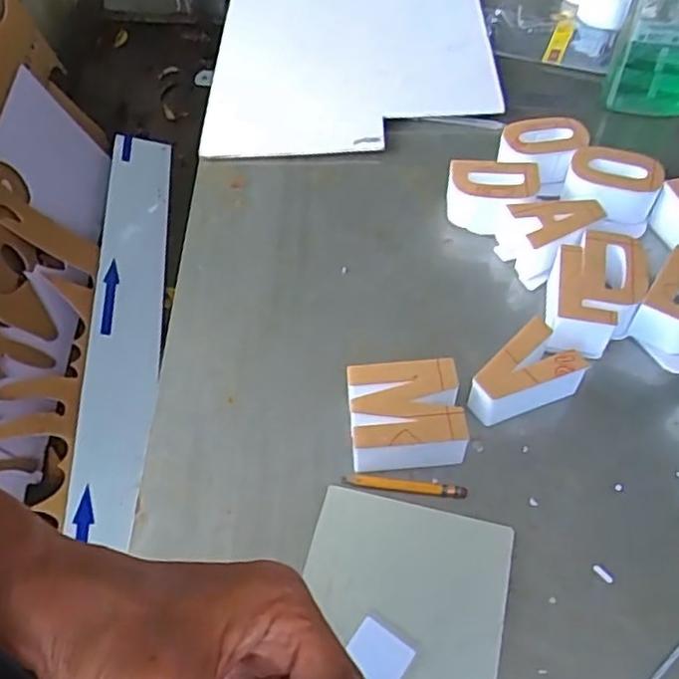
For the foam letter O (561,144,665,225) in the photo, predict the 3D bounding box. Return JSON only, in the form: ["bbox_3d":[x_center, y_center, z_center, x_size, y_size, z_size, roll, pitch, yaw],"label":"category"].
[{"bbox_3d":[0.269,-0.152,0.660,0.085,0.044,0.059,20,57,16],"label":"foam letter O"}]

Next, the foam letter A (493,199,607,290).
[{"bbox_3d":[0.201,-0.098,0.628,0.087,0.051,0.061,-22,56,-13],"label":"foam letter A"}]

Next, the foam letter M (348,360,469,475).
[{"bbox_3d":[0.050,0.060,0.516,0.084,0.046,0.074,-5,54,-1],"label":"foam letter M"}]

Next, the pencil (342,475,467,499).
[{"bbox_3d":[0.049,0.110,0.501,0.091,0.004,0.009,5,55,6],"label":"pencil"}]

